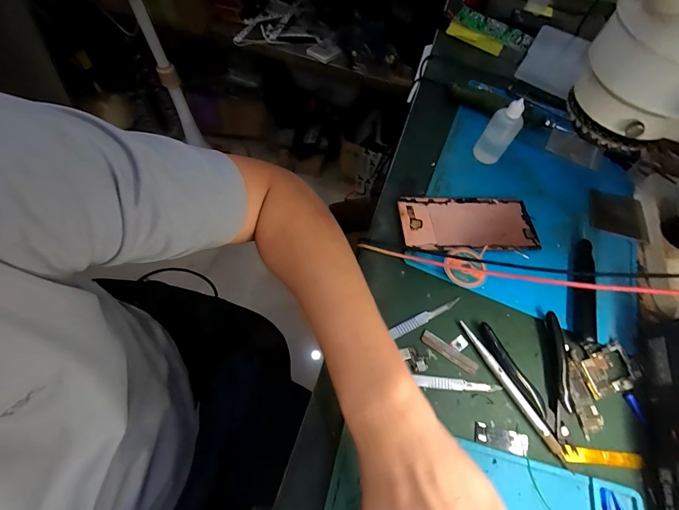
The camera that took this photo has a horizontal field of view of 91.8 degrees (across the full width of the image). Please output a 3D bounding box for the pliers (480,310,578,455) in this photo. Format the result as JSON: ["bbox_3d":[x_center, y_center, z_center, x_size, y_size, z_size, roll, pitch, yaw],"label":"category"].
[{"bbox_3d":[0.187,0.114,0.302,0.079,0.009,0.112,-7,63,-9],"label":"pliers"}]

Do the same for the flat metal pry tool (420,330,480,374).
[{"bbox_3d":[0.104,0.092,0.312,0.057,0.004,0.013,34,64,12],"label":"flat metal pry tool"}]

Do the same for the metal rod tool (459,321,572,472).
[{"bbox_3d":[0.155,0.121,0.297,0.008,0.007,0.136,-26,67,-18],"label":"metal rod tool"}]

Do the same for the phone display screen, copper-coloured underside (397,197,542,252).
[{"bbox_3d":[0.149,-0.037,0.379,0.158,0.009,0.071,0,62,-6],"label":"phone display screen, copper-coloured underside"}]

